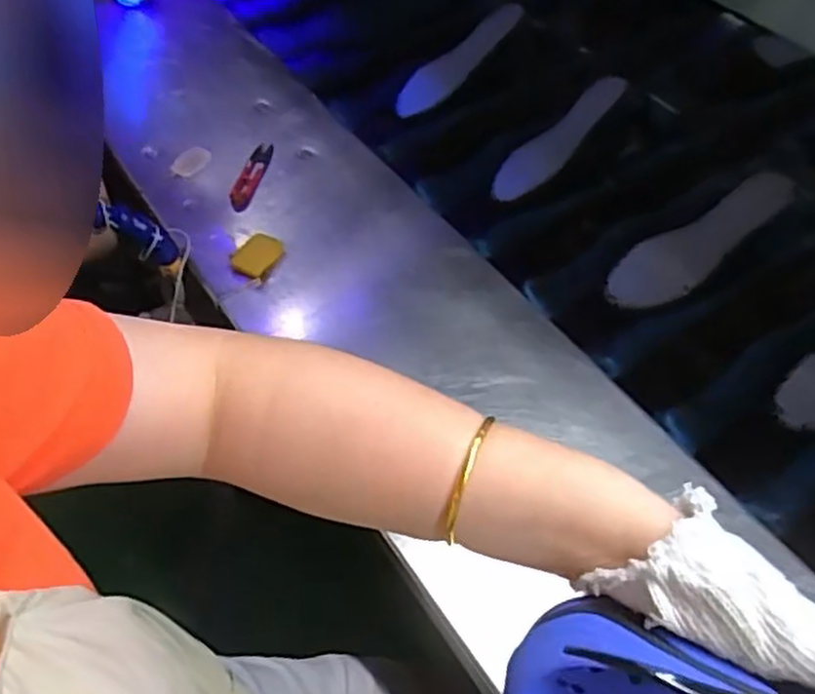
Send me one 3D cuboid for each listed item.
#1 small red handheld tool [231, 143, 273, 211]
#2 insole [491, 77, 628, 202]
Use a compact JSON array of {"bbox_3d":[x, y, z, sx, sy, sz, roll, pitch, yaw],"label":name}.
[{"bbox_3d":[-0.169,-0.185,0.794,0.026,0.007,0.106,11,52,8],"label":"small red handheld tool"},{"bbox_3d":[0.173,-0.238,0.841,0.195,0.012,0.056,-44,62,-6],"label":"insole"}]

